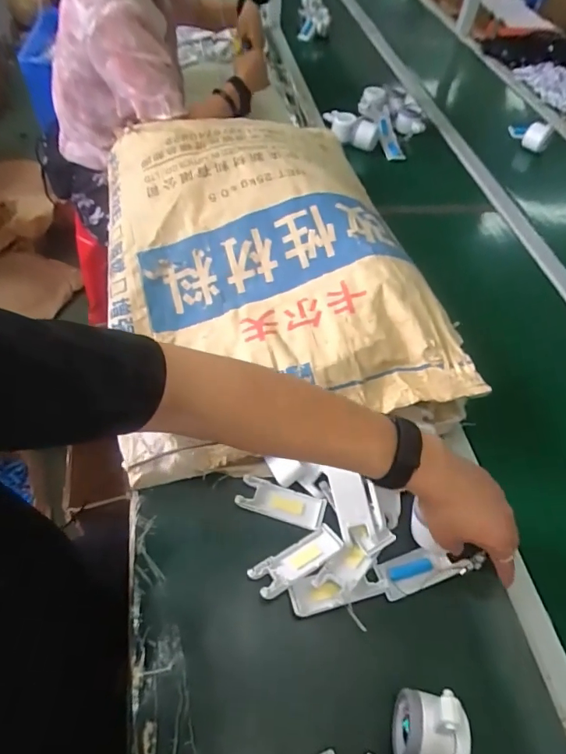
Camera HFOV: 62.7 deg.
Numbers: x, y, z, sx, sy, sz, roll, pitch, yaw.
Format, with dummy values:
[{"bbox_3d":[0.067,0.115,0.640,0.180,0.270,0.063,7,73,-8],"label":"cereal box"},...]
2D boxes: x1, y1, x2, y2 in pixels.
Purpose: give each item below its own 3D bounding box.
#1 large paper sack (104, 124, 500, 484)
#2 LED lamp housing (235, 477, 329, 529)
[{"bbox_3d":[-0.045,-0.195,0.733,0.443,0.149,0.671,-6,54,-10],"label":"large paper sack"},{"bbox_3d":[-0.002,0.152,0.559,0.103,0.012,0.038,16,53,7],"label":"LED lamp housing"}]

